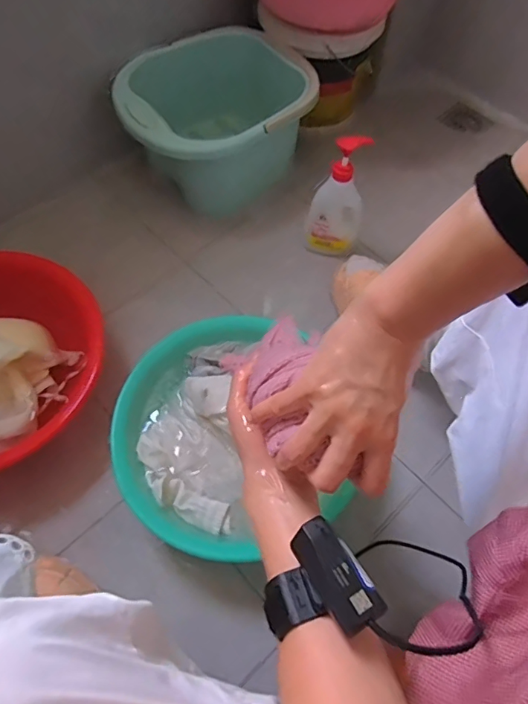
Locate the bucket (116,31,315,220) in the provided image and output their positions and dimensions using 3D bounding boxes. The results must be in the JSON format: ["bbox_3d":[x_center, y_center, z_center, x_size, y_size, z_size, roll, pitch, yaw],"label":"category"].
[{"bbox_3d":[-0.095,-0.467,1.001,0.363,0.210,0.284,-15,64,-10],"label":"bucket"}]

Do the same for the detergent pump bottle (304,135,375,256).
[{"bbox_3d":[0.140,-0.290,0.895,0.101,0.239,0.074,14,62,5],"label":"detergent pump bottle"}]

